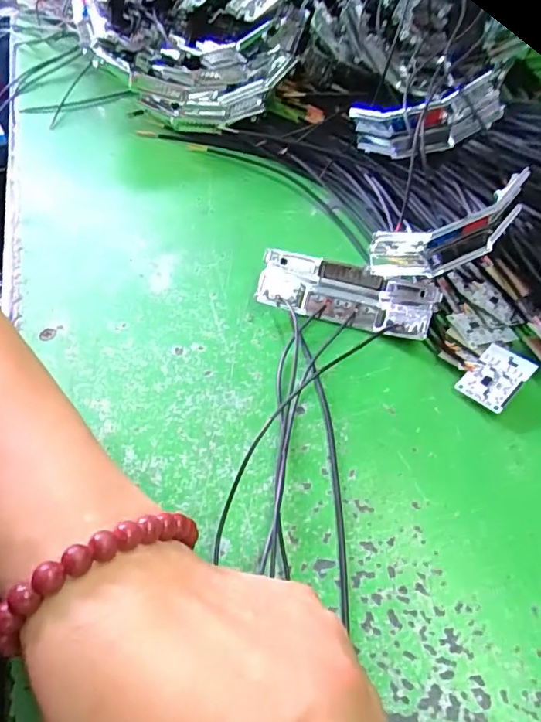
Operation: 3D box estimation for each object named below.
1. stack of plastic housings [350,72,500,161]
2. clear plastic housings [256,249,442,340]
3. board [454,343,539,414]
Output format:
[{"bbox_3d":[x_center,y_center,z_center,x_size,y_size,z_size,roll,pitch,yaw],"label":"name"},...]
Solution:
[{"bbox_3d":[0.098,-0.156,0.350,0.094,0.037,0.021,6,47,40],"label":"stack of plastic housings"},{"bbox_3d":[0.043,-0.037,0.302,0.096,0.018,0.038,13,53,15],"label":"clear plastic housings"},{"bbox_3d":[0.112,0.008,0.267,0.032,0.004,0.024,-46,59,-10],"label":"board"}]

